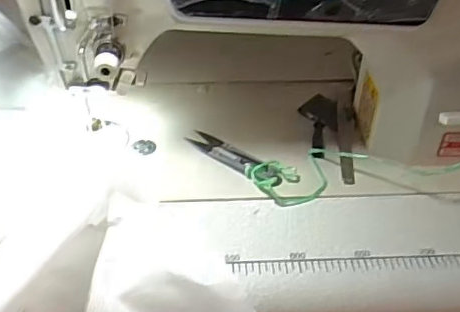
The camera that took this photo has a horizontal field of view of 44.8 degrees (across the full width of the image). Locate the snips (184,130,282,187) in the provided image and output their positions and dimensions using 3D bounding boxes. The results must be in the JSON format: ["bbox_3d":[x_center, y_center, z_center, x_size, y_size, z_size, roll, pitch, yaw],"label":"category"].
[{"bbox_3d":[0.005,0.000,0.500,0.103,0.014,0.022,32,49,31],"label":"snips"}]

